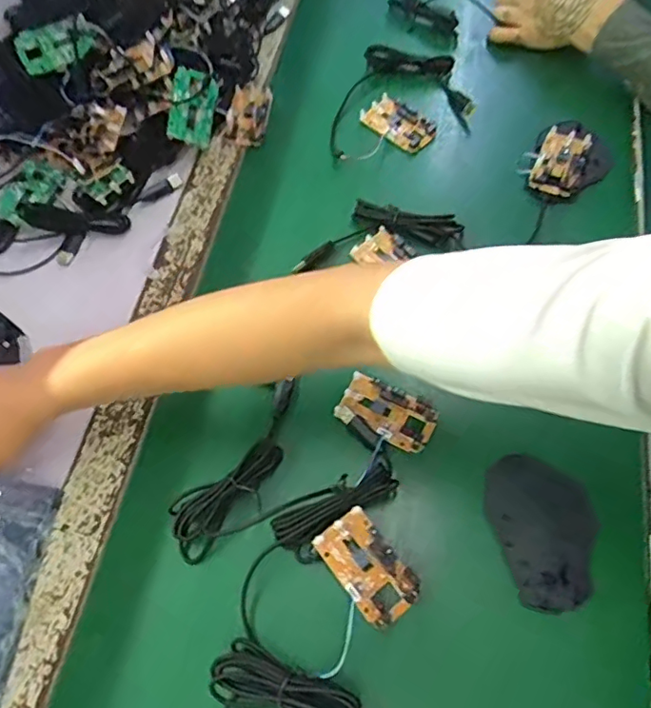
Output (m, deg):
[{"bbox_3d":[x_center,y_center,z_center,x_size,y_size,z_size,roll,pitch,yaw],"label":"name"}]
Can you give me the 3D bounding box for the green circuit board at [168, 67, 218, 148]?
[{"bbox_3d":[-0.137,-0.259,0.578,0.044,0.013,0.081,11,78,-20],"label":"green circuit board"}]

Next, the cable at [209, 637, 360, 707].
[{"bbox_3d":[-0.027,0.219,0.370,0.097,0.015,0.036,9,60,8],"label":"cable"}]

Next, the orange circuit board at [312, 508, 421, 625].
[{"bbox_3d":[0.031,0.154,0.403,0.044,0.022,0.074,-35,64,-17],"label":"orange circuit board"}]

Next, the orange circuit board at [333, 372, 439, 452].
[{"bbox_3d":[0.049,0.051,0.455,0.076,0.015,0.050,23,63,15],"label":"orange circuit board"}]

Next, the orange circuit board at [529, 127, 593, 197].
[{"bbox_3d":[0.229,-0.187,0.543,0.042,0.023,0.071,23,63,15],"label":"orange circuit board"}]

